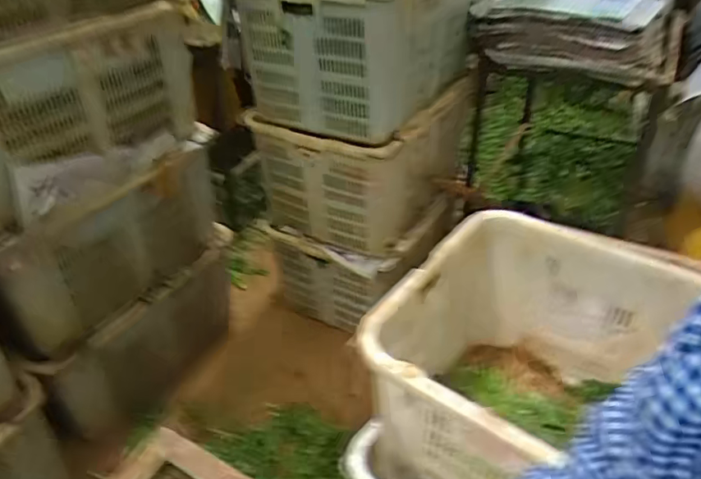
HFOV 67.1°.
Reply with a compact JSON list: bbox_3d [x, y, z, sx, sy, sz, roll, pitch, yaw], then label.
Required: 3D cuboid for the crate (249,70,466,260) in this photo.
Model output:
[{"bbox_3d":[0.059,-0.257,1.676,0.431,0.381,0.577,22,41,29],"label":"crate"}]

